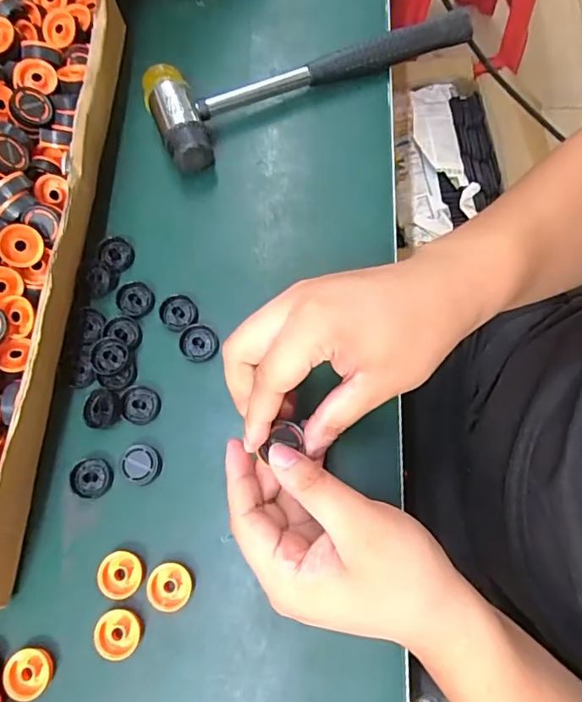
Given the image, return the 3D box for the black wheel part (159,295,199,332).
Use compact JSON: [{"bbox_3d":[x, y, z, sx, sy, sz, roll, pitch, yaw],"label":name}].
[{"bbox_3d":[-0.077,-0.026,0.356,0.025,0.006,0.024,0,74,0],"label":"black wheel part"}]

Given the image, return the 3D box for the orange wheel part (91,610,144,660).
[{"bbox_3d":[-0.101,0.165,0.302,0.025,0.008,0.025,0,74,0],"label":"orange wheel part"}]

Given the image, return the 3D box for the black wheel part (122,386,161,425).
[{"bbox_3d":[-0.099,0.035,0.339,0.024,0.004,0.024,5,74,2],"label":"black wheel part"}]

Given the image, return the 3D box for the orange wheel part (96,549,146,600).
[{"bbox_3d":[-0.102,0.133,0.309,0.026,0.006,0.026,0,74,0],"label":"orange wheel part"}]

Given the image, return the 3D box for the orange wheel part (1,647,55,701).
[{"bbox_3d":[-0.152,0.186,0.298,0.027,0.006,0.025,0,74,0],"label":"orange wheel part"}]

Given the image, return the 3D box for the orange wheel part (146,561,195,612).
[{"bbox_3d":[-0.072,0.139,0.307,0.026,0.008,0.025,0,74,0],"label":"orange wheel part"}]

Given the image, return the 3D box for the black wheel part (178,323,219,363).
[{"bbox_3d":[-0.063,-0.006,0.350,0.026,0.004,0.025,7,74,2],"label":"black wheel part"}]

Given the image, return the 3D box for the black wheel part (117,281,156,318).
[{"bbox_3d":[-0.108,-0.036,0.359,0.023,0.005,0.026,3,74,1],"label":"black wheel part"}]

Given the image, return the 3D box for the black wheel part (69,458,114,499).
[{"bbox_3d":[-0.126,0.080,0.324,0.027,0.004,0.024,8,74,3],"label":"black wheel part"}]

